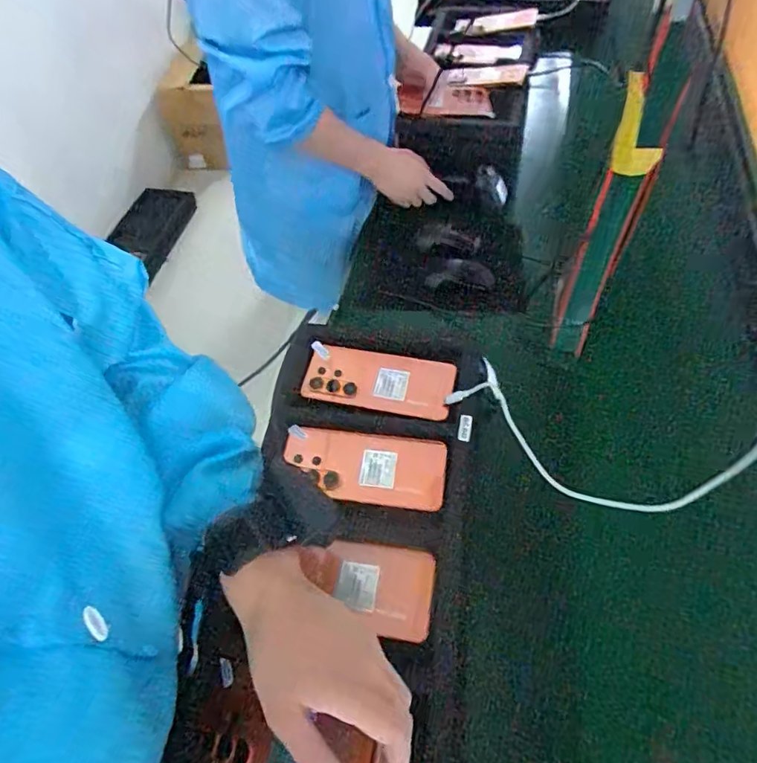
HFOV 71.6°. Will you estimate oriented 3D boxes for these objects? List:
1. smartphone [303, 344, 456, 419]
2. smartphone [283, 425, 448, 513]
[{"bbox_3d":[-0.002,-0.001,0.600,0.169,0.009,0.074,10,57,11],"label":"smartphone"},{"bbox_3d":[-0.016,0.088,0.546,0.168,0.010,0.076,5,57,8],"label":"smartphone"}]

